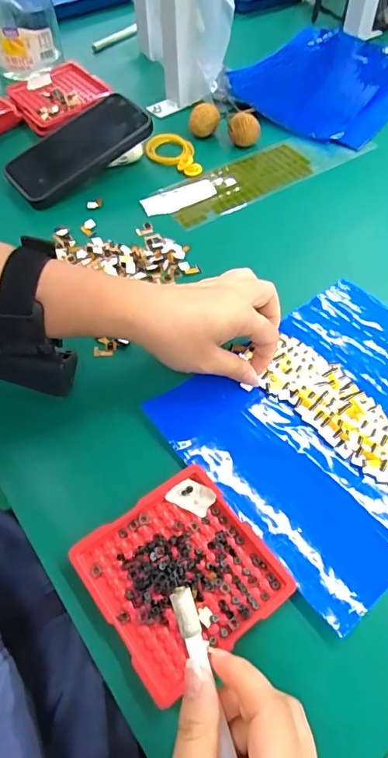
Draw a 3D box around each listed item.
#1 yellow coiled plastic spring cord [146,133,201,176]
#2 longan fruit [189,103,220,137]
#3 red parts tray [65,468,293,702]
[{"bbox_3d":[-0.025,-0.258,0.539,0.053,0.009,0.073,-11,57,-11],"label":"yellow coiled plastic spring cord"},{"bbox_3d":[0.012,-0.305,0.557,0.034,0.031,0.030,4,56,3],"label":"longan fruit"},{"bbox_3d":[-0.008,0.117,0.285,0.099,0.009,0.098,-31,61,-19],"label":"red parts tray"}]

